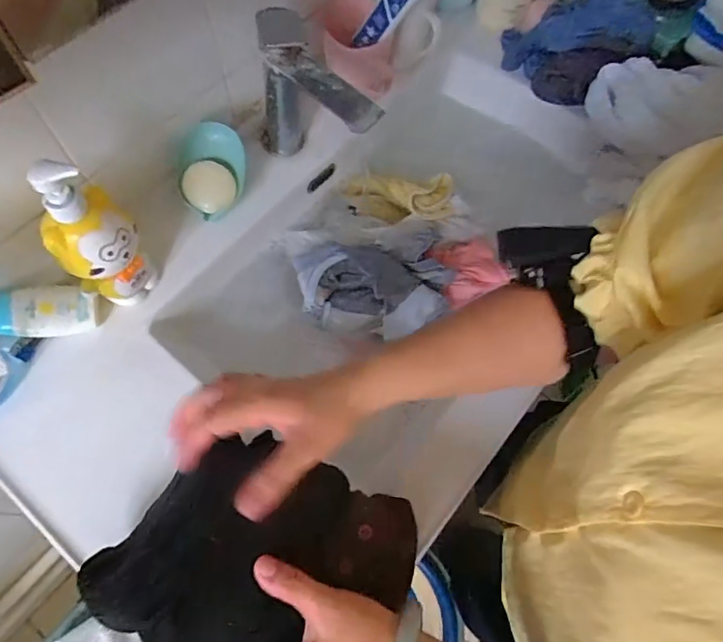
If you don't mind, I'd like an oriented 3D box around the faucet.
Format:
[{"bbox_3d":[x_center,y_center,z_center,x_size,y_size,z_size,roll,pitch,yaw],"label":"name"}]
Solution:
[{"bbox_3d":[-0.052,-0.237,0.597,0.155,0.177,0.076,30,69,9],"label":"faucet"}]

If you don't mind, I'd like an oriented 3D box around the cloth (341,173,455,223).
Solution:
[{"bbox_3d":[0.053,-0.169,0.724,0.149,0.044,0.078,-4,68,-5],"label":"cloth"}]

